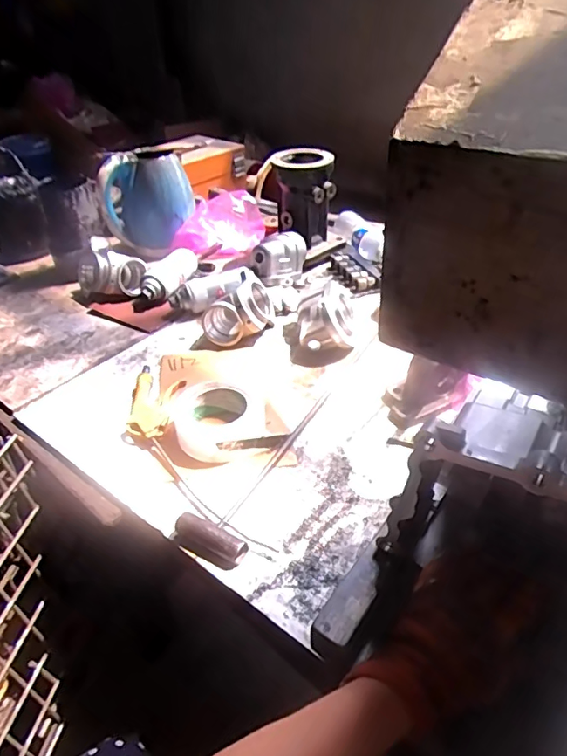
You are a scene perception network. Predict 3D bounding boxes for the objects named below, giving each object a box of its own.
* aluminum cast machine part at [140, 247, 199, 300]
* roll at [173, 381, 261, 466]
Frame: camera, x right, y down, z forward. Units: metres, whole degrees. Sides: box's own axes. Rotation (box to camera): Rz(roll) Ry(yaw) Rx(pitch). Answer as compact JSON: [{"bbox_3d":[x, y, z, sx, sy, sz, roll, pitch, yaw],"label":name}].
[{"bbox_3d":[-0.224,-0.209,1.041,0.052,0.049,0.175,12,40,18],"label":"aluminum cast machine part"},{"bbox_3d":[-0.088,0.053,0.701,0.118,0.045,0.127,-12,39,-11],"label":"roll"}]

